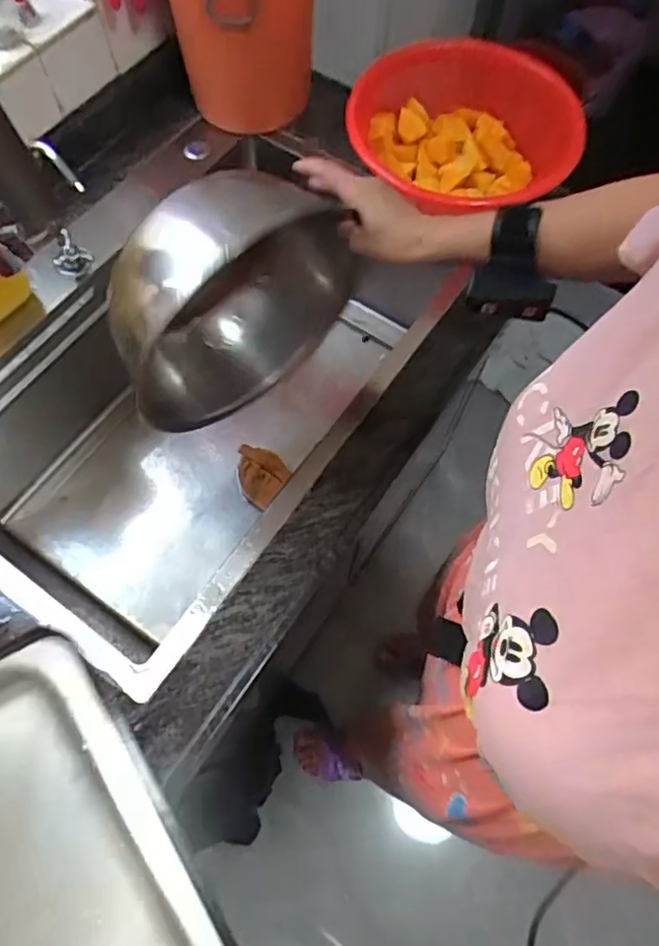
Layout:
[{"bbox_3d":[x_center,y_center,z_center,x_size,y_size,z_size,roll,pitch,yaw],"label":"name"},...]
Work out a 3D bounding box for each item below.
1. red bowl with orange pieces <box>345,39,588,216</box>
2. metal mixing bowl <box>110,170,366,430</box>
[{"bbox_3d":[0.166,-0.422,0.766,0.263,0.100,0.277,0,67,-1],"label":"red bowl with orange pieces"},{"bbox_3d":[-0.089,-0.177,0.610,0.264,0.250,0.122,-41,73,-17],"label":"metal mixing bowl"}]

